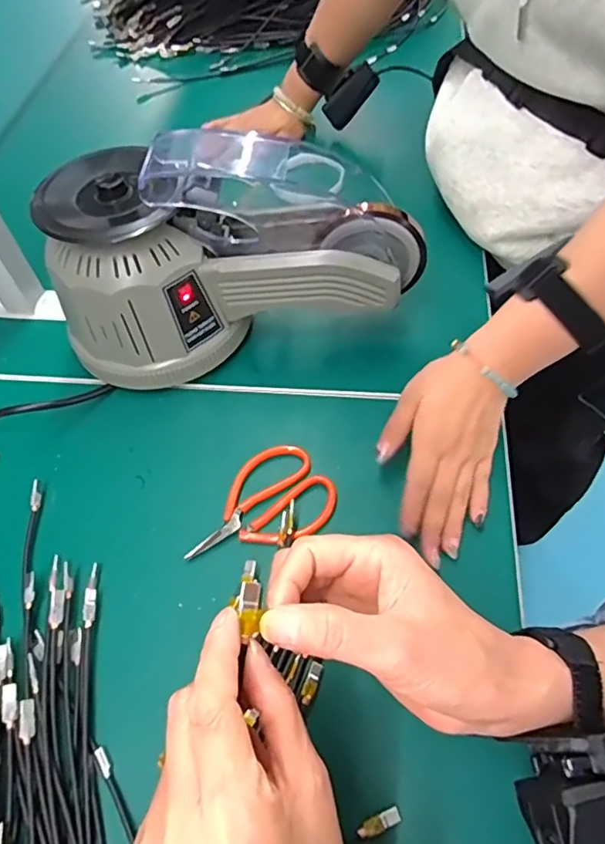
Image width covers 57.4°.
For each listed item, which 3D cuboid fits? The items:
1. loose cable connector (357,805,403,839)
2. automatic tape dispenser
[{"bbox_3d":[0.043,0.221,0.304,0.025,0.004,0.008,-21,59,-10],"label":"loose cable connector"},{"bbox_3d":[-0.056,-0.133,0.452,0.280,0.152,0.128,-10,57,-2],"label":"automatic tape dispenser"}]

